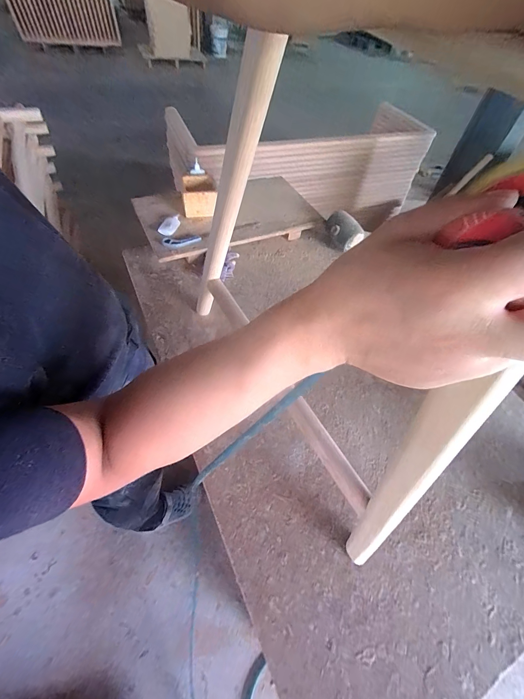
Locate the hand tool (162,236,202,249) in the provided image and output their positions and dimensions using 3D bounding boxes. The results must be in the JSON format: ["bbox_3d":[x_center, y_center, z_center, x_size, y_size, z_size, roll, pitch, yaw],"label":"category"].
[{"bbox_3d":[-0.241,-0.325,0.886,0.114,0.015,0.049,-9,56,-11],"label":"hand tool"}]

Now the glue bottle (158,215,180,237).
[{"bbox_3d":[-0.292,-0.396,0.929,0.045,0.028,0.096,15,54,5],"label":"glue bottle"}]

